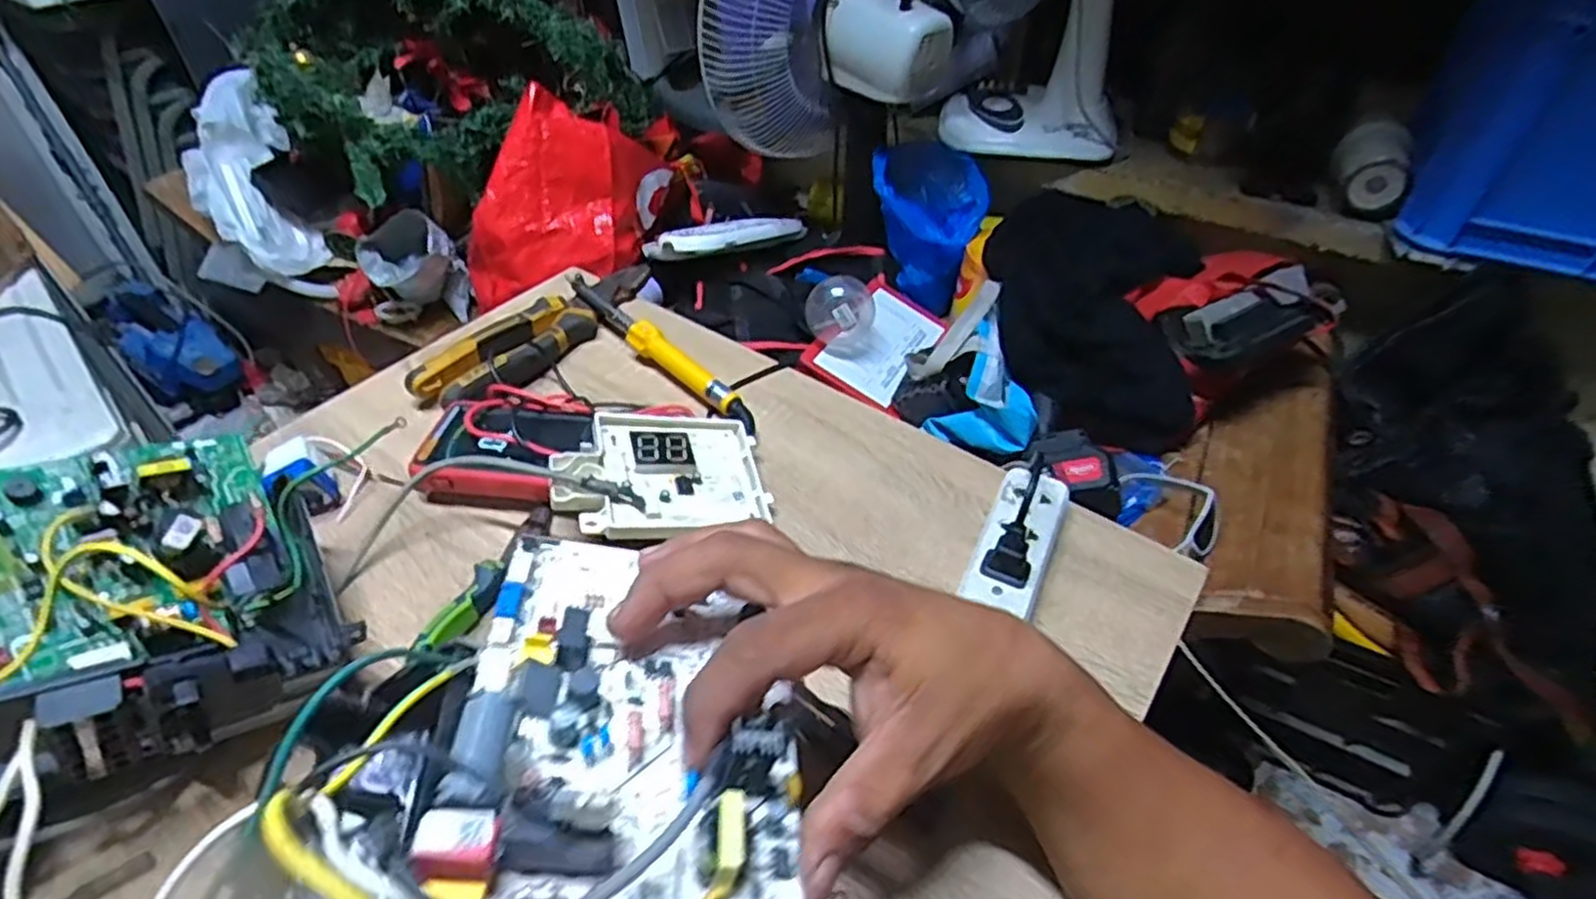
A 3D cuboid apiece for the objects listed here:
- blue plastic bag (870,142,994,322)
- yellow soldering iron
[{"bbox_3d":[0.191,-0.348,1.204,0.125,0.196,0.189,-34,54,-30],"label":"blue plastic bag"},{"bbox_3d":[-0.112,-0.082,0.620,0.025,0.024,0.239,-31,53,-28],"label":"yellow soldering iron"}]

